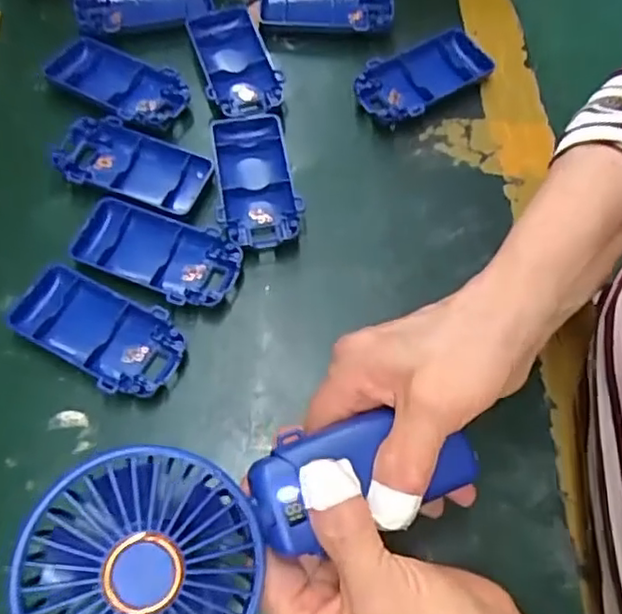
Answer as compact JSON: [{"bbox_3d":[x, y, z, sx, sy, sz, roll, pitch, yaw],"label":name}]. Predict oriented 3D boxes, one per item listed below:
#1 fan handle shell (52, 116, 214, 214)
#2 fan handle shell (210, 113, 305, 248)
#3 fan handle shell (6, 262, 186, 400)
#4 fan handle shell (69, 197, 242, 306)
[{"bbox_3d":[-0.110,-0.086,0.393,0.094,0.014,0.047,17,66,5],"label":"fan handle shell"},{"bbox_3d":[-0.034,-0.077,0.390,0.046,0.016,0.097,-7,66,-6],"label":"fan handle shell"},{"bbox_3d":[-0.116,0.014,0.347,0.095,0.015,0.049,23,67,8],"label":"fan handle shell"},{"bbox_3d":[-0.089,-0.030,0.366,0.095,0.011,0.049,17,66,5],"label":"fan handle shell"}]

